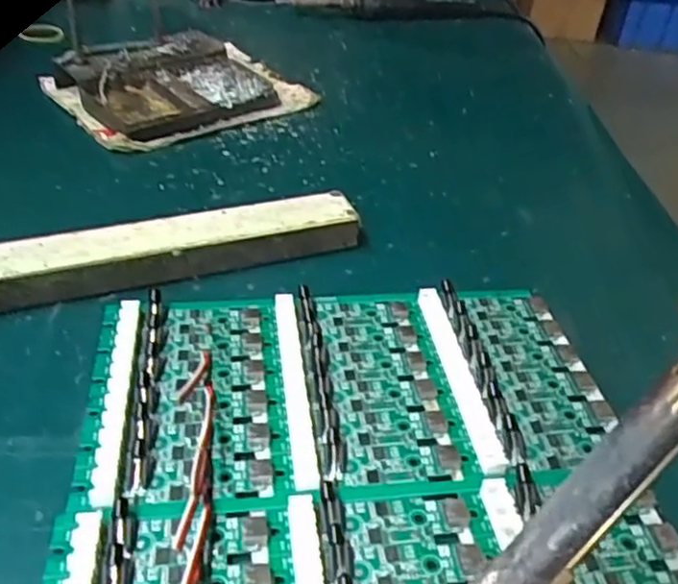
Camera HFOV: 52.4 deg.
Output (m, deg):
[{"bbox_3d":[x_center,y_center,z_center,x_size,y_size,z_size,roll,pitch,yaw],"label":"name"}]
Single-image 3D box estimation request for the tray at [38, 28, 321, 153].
[{"bbox_3d":[-0.104,-0.142,0.464,0.148,0.030,0.110,-23,45,-31],"label":"tray"}]

